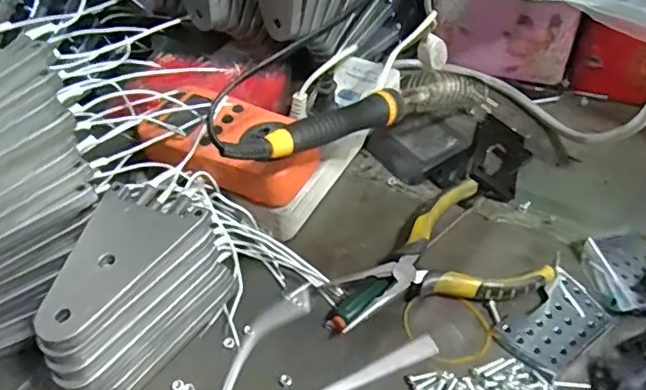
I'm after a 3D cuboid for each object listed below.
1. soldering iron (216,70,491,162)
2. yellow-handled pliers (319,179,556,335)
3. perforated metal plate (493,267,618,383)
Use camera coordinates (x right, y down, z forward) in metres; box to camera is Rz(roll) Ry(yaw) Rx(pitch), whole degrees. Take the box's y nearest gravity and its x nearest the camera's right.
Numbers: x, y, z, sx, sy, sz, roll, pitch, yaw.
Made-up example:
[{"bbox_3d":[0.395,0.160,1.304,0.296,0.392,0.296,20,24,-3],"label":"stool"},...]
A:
[{"bbox_3d":[0.033,-0.056,0.379,0.240,0.025,0.030,-21,49,-38],"label":"soldering iron"},{"bbox_3d":[0.073,0.049,0.385,0.143,0.023,0.091,-21,51,-16],"label":"yellow-handled pliers"},{"bbox_3d":[0.152,0.083,0.360,0.072,0.007,0.045,-34,60,-26],"label":"perforated metal plate"}]

